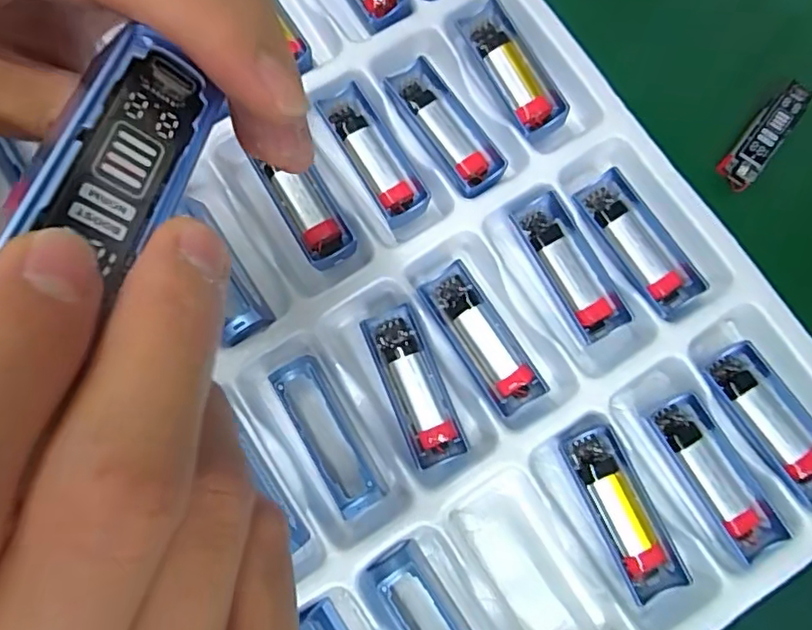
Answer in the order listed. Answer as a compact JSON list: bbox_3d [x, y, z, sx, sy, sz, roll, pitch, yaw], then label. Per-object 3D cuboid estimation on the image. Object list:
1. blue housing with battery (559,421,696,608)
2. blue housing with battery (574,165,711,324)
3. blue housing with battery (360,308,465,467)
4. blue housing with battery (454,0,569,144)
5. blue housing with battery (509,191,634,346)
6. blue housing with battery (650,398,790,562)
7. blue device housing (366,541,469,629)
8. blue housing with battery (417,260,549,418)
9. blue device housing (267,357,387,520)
[{"bbox_3d":[0.105,0.095,0.282,0.026,0.017,0.080,-25,80,-4],"label":"blue housing with battery"},{"bbox_3d":[0.122,-0.036,0.307,0.029,0.015,0.081,-31,81,-5],"label":"blue housing with battery"},{"bbox_3d":[0.003,0.036,0.293,0.026,0.014,0.079,-22,80,-4],"label":"blue housing with battery"},{"bbox_3d":[0.059,-0.135,0.326,0.030,0.014,0.080,-29,80,-5],"label":"blue housing with battery"},{"bbox_3d":[0.086,-0.024,0.308,0.028,0.021,0.079,-30,80,-5],"label":"blue housing with battery"},{"bbox_3d":[0.150,0.078,0.285,0.026,0.018,0.074,-29,80,-5],"label":"blue housing with battery"},{"bbox_3d":[0.012,0.147,0.271,0.026,0.024,0.080,-34,81,-6],"label":"blue device housing"},{"bbox_3d":[0.039,0.013,0.300,0.026,0.017,0.078,-32,81,-6],"label":"blue housing with battery"},{"bbox_3d":[-0.040,0.060,0.291,0.026,0.023,0.082,-29,80,-5],"label":"blue device housing"}]

